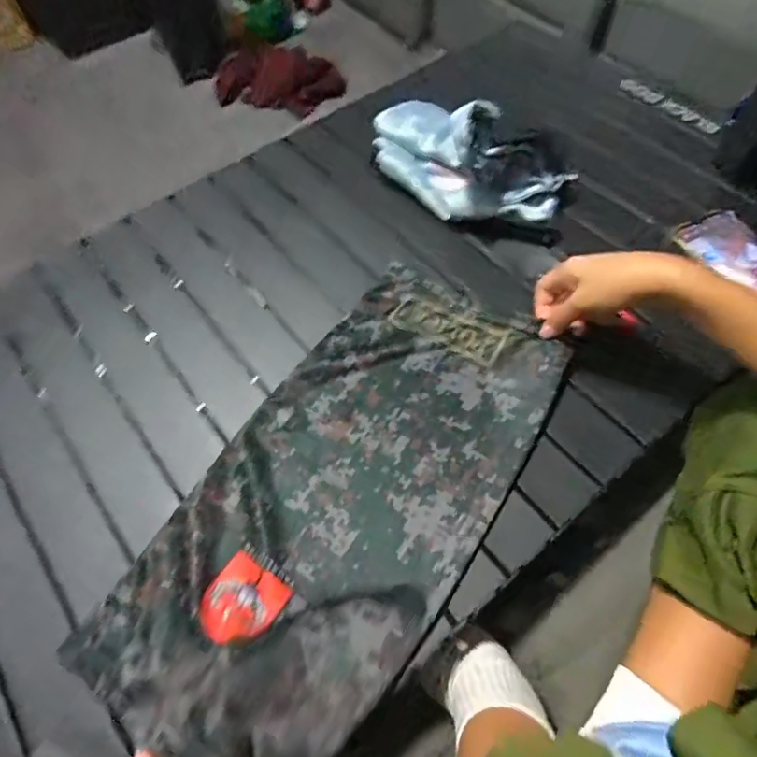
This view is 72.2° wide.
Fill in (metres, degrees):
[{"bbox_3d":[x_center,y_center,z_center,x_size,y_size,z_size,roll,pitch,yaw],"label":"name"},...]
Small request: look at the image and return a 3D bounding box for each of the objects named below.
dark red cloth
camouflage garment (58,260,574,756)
[{"bbox_3d":[-0.282,-0.857,1.489,0.354,0.164,0.043,6,38,-4],"label":"dark red cloth"},{"bbox_3d":[-0.023,0.087,0.444,0.226,0.036,0.448,29,65,19],"label":"camouflage garment"}]

